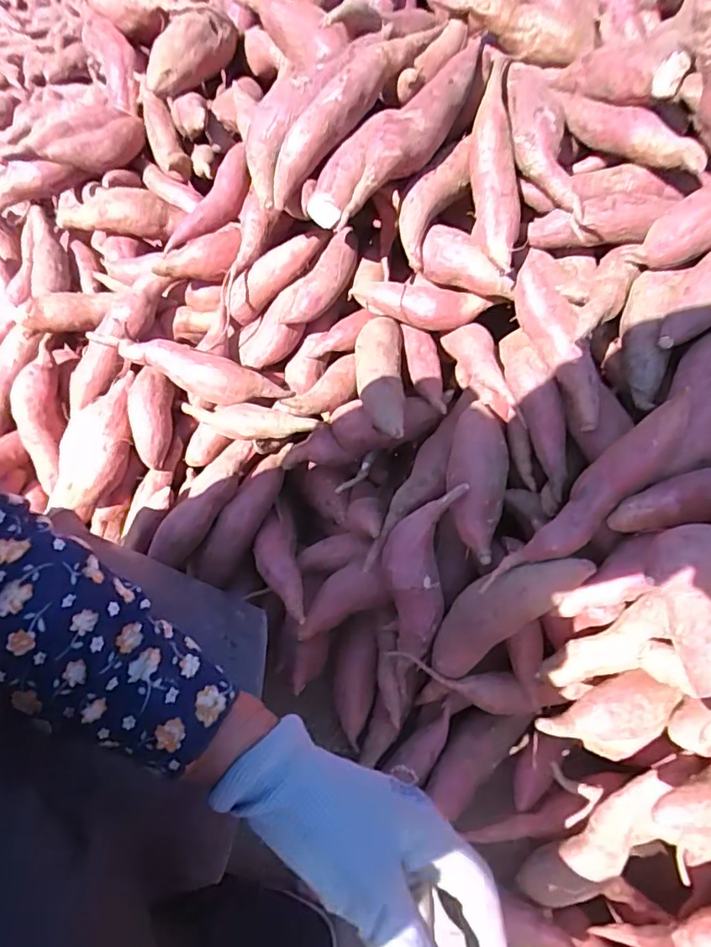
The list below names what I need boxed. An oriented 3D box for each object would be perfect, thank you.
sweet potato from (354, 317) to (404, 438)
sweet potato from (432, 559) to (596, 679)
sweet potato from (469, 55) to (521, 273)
[{"bbox_3d":[0.024,-0.088,0.522,0.043,0.032,0.135,-5,62,0],"label":"sweet potato"},{"bbox_3d":[0.107,0.108,0.443,0.049,0.154,0.037,17,39,-31],"label":"sweet potato"},{"bbox_3d":[0.119,-0.262,0.478,0.041,0.034,0.208,-1,82,4],"label":"sweet potato"}]

